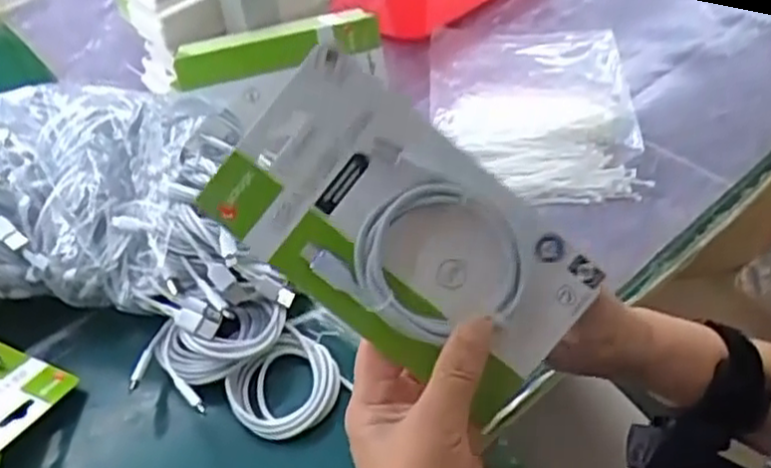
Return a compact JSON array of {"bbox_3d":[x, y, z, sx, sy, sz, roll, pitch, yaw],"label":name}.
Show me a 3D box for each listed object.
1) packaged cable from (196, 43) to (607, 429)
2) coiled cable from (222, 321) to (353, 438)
[{"bbox_3d":[0.010,0.002,0.358,0.178,0.025,0.095,39,89,-4],"label":"packaged cable"},{"bbox_3d":[-0.071,0.111,0.549,0.076,0.014,0.080,28,55,28],"label":"coiled cable"}]

